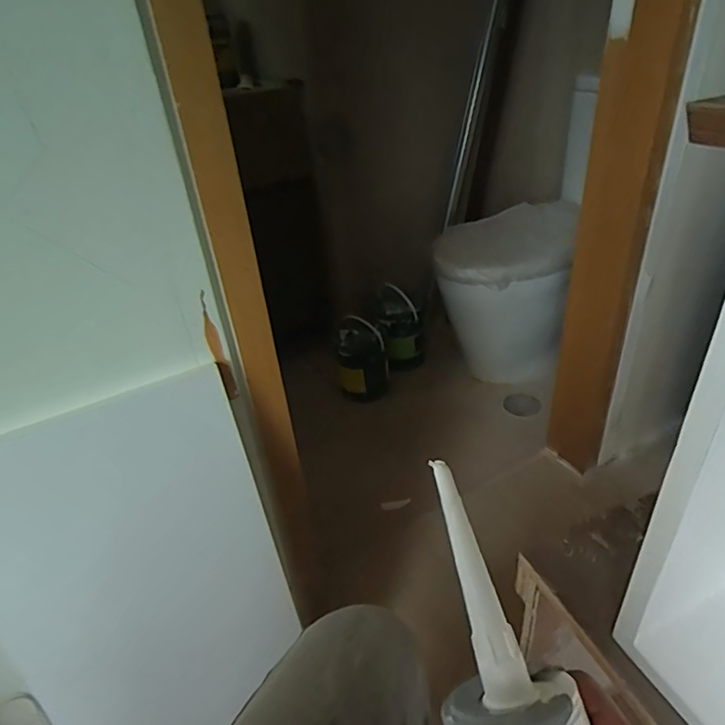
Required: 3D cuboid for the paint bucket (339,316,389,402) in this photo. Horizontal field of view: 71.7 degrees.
[{"bbox_3d":[0.000,-0.013,1.577,0.148,0.258,0.143,-5,33,3],"label":"paint bucket"}]

